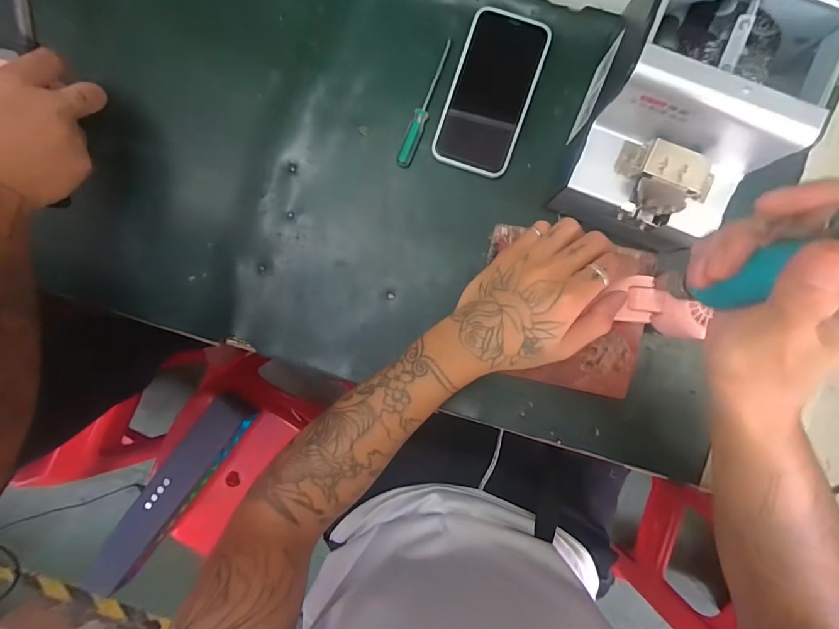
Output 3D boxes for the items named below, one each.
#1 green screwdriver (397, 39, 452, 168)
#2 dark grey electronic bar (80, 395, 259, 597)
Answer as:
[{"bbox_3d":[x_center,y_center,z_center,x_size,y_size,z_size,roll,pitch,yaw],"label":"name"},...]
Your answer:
[{"bbox_3d":[0.005,-0.201,0.421,0.015,0.008,0.120,22,91,2],"label":"green screwdriver"},{"bbox_3d":[-0.388,0.270,0.693,0.068,0.089,0.354,38,92,1],"label":"dark grey electronic bar"}]

